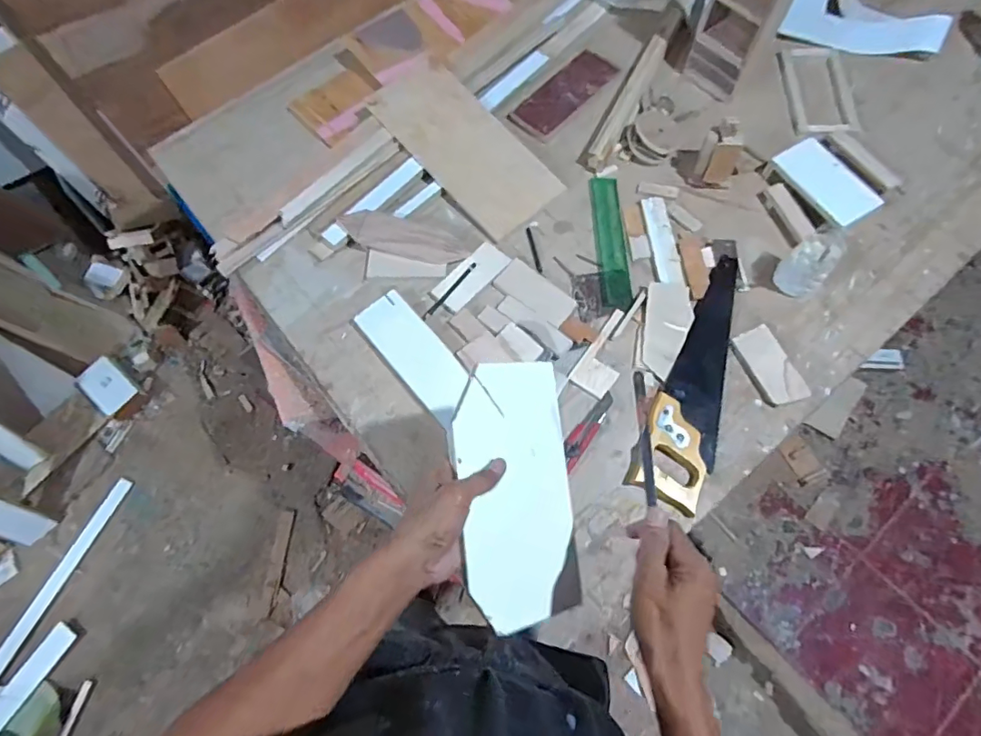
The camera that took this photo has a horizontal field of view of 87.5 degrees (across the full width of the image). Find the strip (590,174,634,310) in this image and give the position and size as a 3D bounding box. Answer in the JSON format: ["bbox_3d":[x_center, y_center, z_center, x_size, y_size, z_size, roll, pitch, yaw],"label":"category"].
[{"bbox_3d":[0.202,-0.219,0.856,0.046,0.015,0.264,-1,68,3],"label":"strip"}]

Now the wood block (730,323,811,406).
[{"bbox_3d":[0.413,-0.002,0.762,0.067,0.016,0.119,-23,68,-6],"label":"wood block"}]

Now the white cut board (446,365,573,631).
[{"bbox_3d":[0.026,0.117,0.497,0.126,0.008,0.239,-4,84,-31],"label":"white cut board"}]

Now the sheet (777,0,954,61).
[{"bbox_3d":[0.730,-0.672,0.996,0.281,0.057,0.151,25,71,13],"label":"sheet"}]

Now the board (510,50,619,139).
[{"bbox_3d":[0.145,-0.521,0.965,0.089,0.008,0.232,40,75,17],"label":"board"}]

